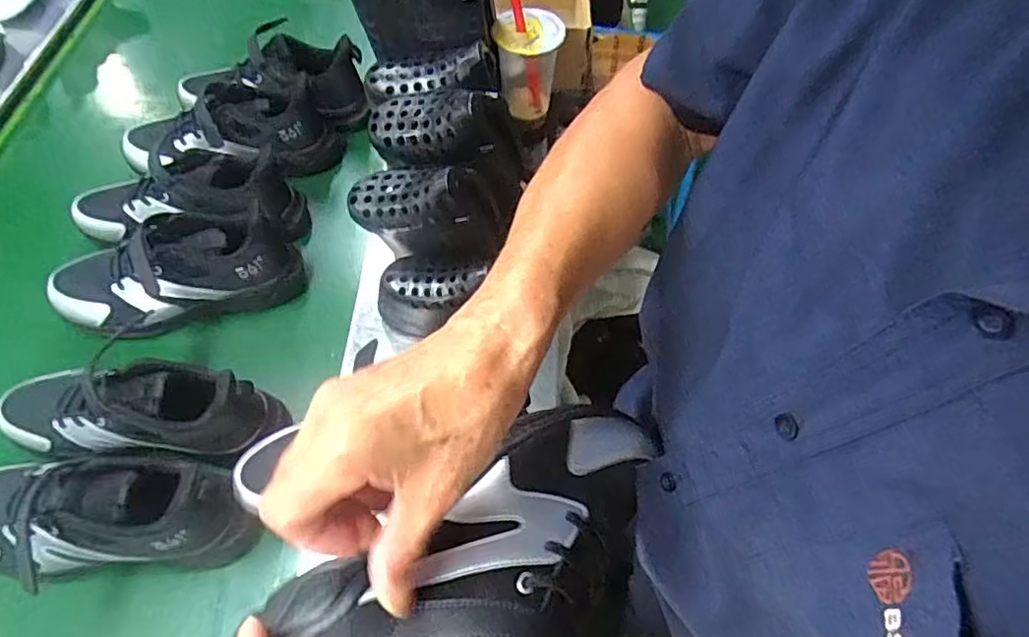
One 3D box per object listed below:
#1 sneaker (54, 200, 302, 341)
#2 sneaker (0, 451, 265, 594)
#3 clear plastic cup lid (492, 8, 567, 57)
[{"bbox_3d":[-0.378,-0.050,0.680,0.262,0.092,0.085,-15,60,-12],"label":"sneaker"},{"bbox_3d":[-0.372,0.165,0.545,0.272,0.112,0.096,-2,58,-4],"label":"sneaker"},{"bbox_3d":[0.018,-0.356,0.747,0.086,0.020,0.070,-3,58,-5],"label":"clear plastic cup lid"}]

